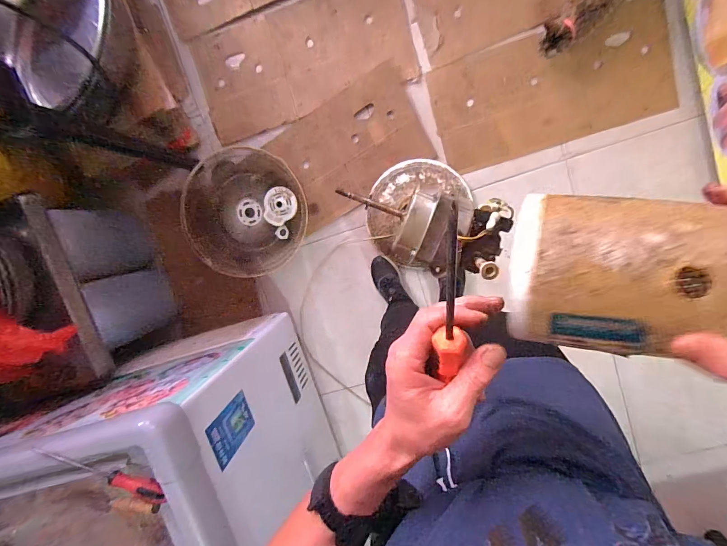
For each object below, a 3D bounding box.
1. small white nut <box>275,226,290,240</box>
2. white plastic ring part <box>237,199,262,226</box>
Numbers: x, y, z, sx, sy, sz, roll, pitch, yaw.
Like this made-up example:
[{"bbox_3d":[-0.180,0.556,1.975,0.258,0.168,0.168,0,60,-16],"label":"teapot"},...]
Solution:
[{"bbox_3d":[-0.304,-0.151,1.335,0.054,0.009,0.052,-31,109,16],"label":"small white nut"},{"bbox_3d":[-0.418,-0.221,1.306,0.089,0.009,0.092,1,98,5],"label":"white plastic ring part"}]

